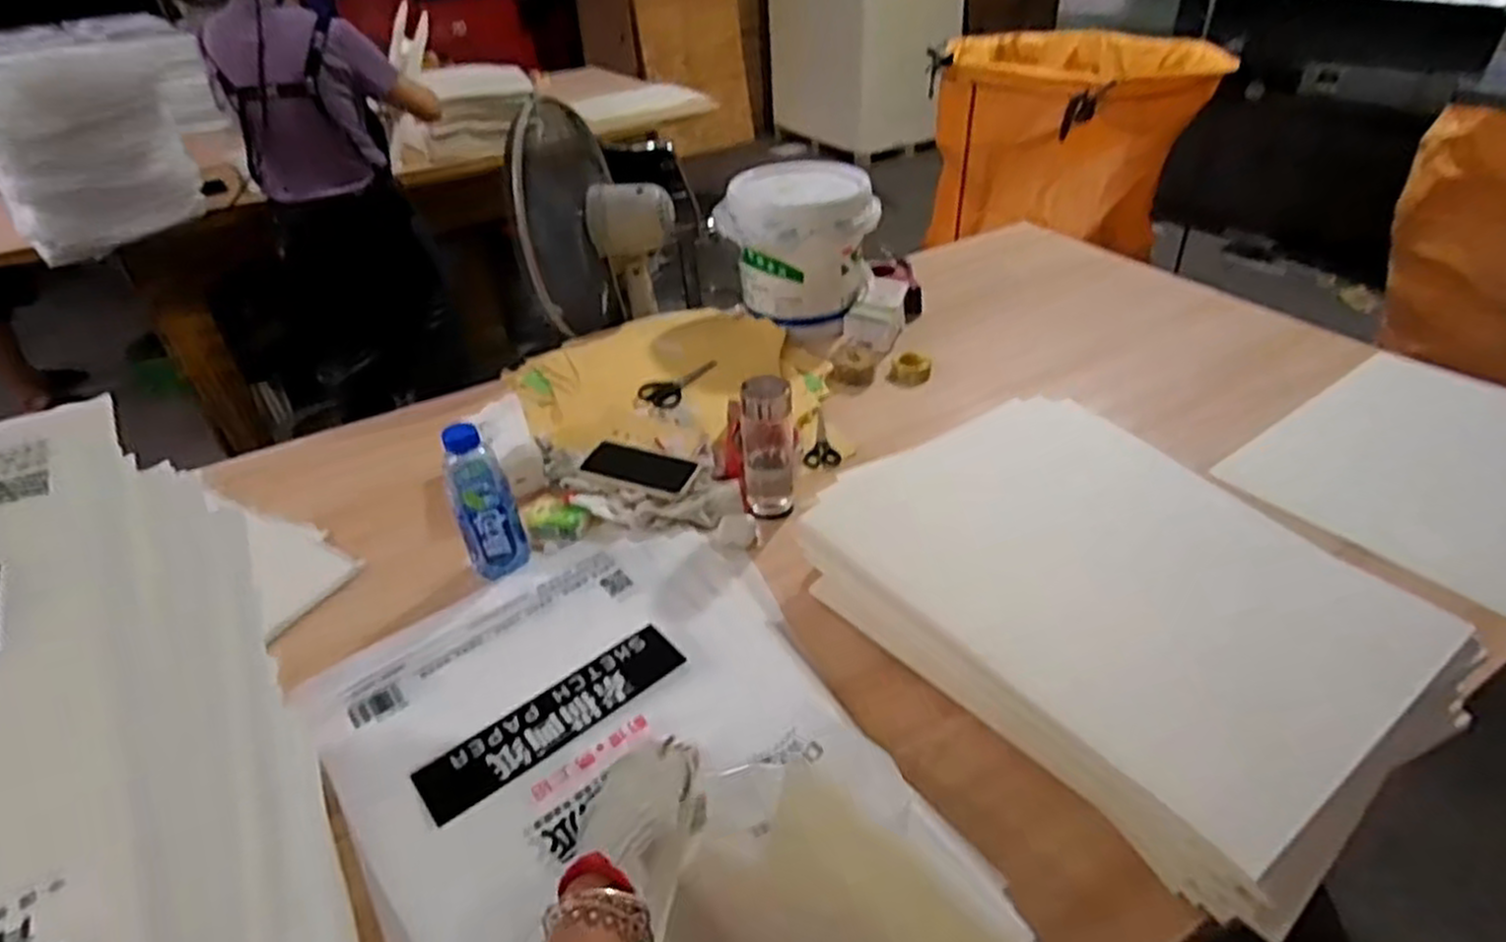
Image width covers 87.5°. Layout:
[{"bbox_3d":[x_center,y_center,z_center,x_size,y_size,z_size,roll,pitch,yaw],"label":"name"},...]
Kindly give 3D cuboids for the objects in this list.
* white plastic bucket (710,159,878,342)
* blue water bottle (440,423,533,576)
[{"bbox_3d":[0.078,-0.391,1.379,0.227,0.227,0.215,22,45,29],"label":"white plastic bucket"},{"bbox_3d":[-0.314,0.034,0.914,0.068,0.174,0.059,-24,43,-24],"label":"blue water bottle"}]

